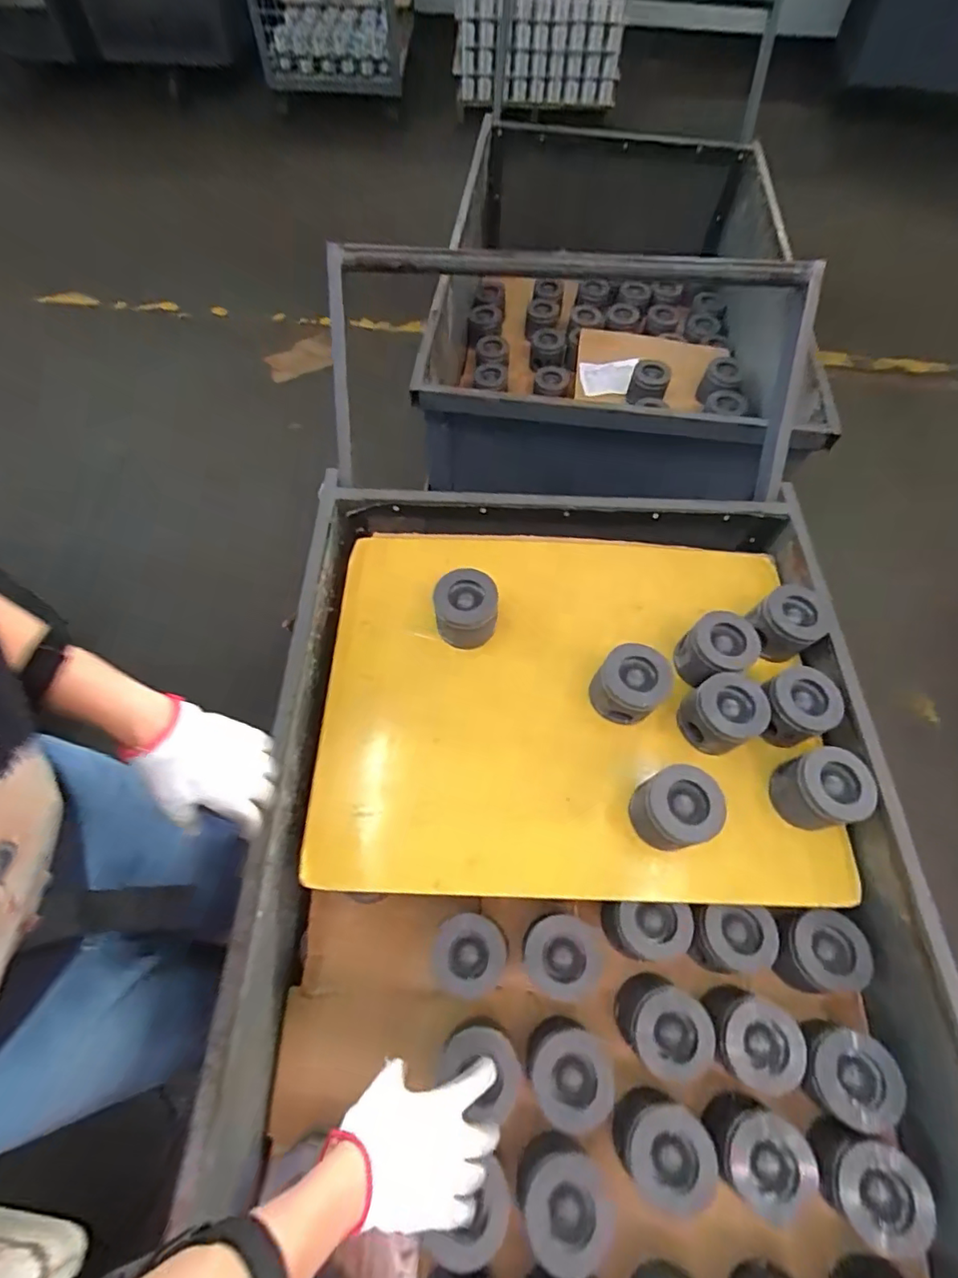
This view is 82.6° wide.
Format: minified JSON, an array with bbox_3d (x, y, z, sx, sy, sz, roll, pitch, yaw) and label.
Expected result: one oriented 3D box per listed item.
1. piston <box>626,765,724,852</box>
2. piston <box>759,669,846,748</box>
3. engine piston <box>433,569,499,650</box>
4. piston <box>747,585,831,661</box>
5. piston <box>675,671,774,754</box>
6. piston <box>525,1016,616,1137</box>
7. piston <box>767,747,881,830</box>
[{"bbox_3d":[0.226,0.194,0.623,0.085,0.067,0.082,0,62,-1],"label":"piston"},{"bbox_3d":[0.408,0.084,0.699,0.093,0.067,0.091,-24,66,-11],"label":"piston"},{"bbox_3d":[-0.017,-0.036,0.739,0.082,0.078,0.088,3,64,2],"label":"engine piston"},{"bbox_3d":[0.422,-0.021,0.757,0.102,0.066,0.090,-33,68,-15],"label":"piston"},{"bbox_3d":[0.309,0.093,0.689,0.103,0.059,0.086,-31,68,-14],"label":"piston"},{"bbox_3d":[0.097,0.472,0.596,0.084,0.075,0.084,0,62,-1],"label":"piston"},{"bbox_3d":[0.408,0.180,0.651,0.079,0.081,0.082,0,62,-1],"label":"piston"}]

